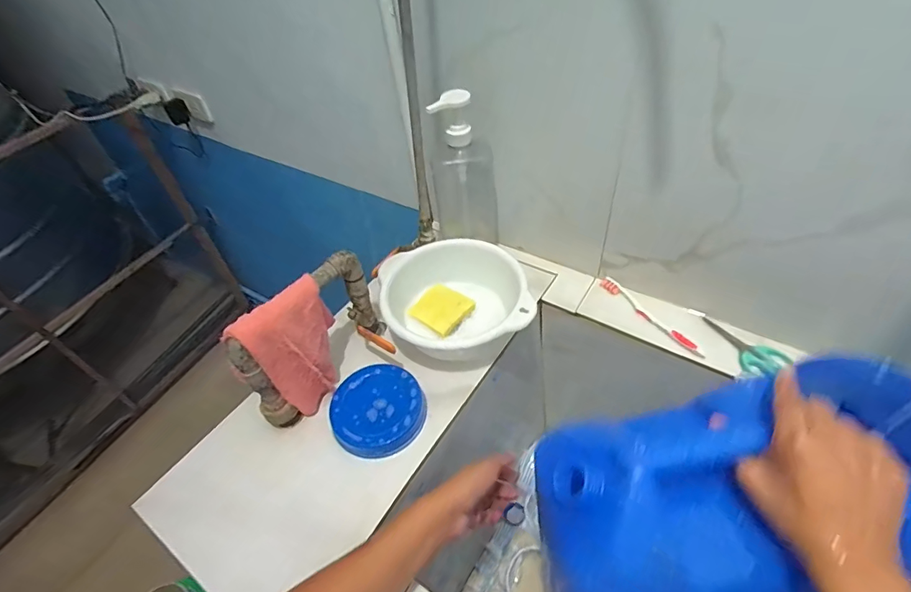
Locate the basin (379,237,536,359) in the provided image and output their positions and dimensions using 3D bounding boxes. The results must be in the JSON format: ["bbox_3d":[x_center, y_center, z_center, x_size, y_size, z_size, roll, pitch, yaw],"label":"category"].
[{"bbox_3d":[0.002,0.024,0.651,0.196,0.094,0.175,-10,47,-2],"label":"basin"}]

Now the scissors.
[{"bbox_3d":[0.382,0.065,0.601,0.051,0.009,0.128,-14,30,-6],"label":"scissors"}]

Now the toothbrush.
[{"bbox_3d":[0.281,0.025,0.650,0.022,0.011,0.179,-28,50,-18],"label":"toothbrush"}]

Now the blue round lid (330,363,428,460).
[{"bbox_3d":[-0.100,0.146,0.579,0.116,0.026,0.116,-4,47,4],"label":"blue round lid"}]

